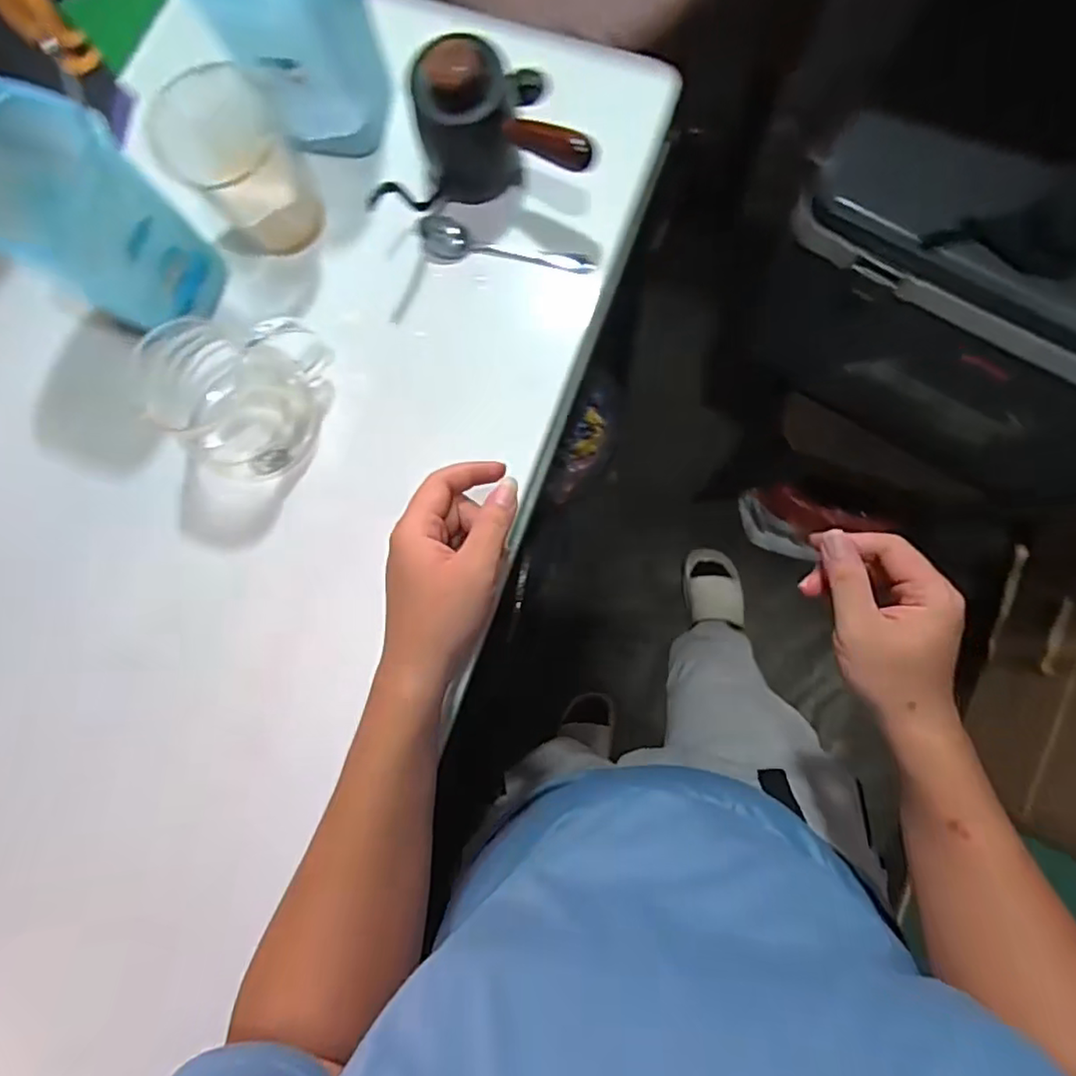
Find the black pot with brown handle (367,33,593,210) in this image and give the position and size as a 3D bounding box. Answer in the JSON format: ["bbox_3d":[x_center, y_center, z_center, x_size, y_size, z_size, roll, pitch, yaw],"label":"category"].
[{"bbox_3d":[-0.046,-0.289,0.459,0.147,0.089,0.099,-11,82,3],"label":"black pot with brown handle"}]

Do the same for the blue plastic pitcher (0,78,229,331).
[{"bbox_3d":[-0.311,-0.217,0.440,0.101,0.149,0.089,15,84,6],"label":"blue plastic pitcher"}]

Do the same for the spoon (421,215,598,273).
[{"bbox_3d":[-0.024,-0.225,0.486,0.135,0.025,0.027,13,84,5],"label":"spoon"}]

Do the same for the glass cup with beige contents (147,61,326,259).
[{"bbox_3d":[-0.221,-0.277,0.470,0.090,0.106,0.083,0,83,4],"label":"glass cup with beige contents"}]

